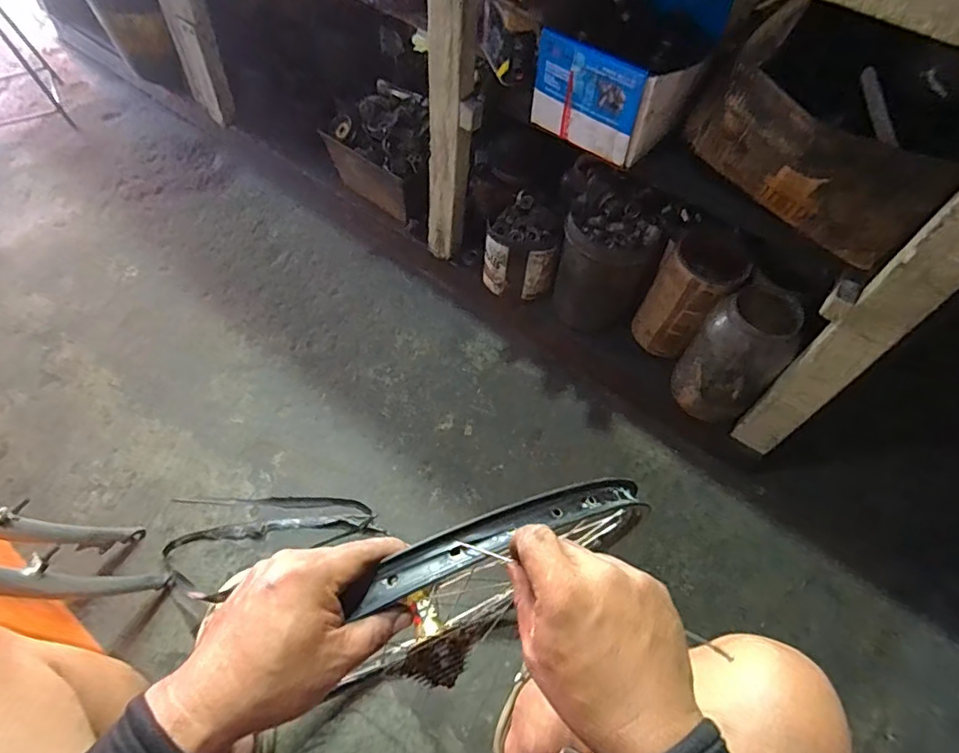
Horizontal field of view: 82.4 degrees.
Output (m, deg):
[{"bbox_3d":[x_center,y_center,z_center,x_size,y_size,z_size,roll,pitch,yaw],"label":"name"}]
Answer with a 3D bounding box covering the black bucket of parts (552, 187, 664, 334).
[{"bbox_3d":[0.238,-0.231,1.034,0.160,0.255,0.167,1,59,-2],"label":"black bucket of parts"}]

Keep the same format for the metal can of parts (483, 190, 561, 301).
[{"bbox_3d":[0.081,-0.252,1.088,0.142,0.171,0.118,4,58,-1],"label":"metal can of parts"}]

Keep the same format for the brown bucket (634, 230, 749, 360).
[{"bbox_3d":[0.379,-0.148,0.998,0.124,0.203,0.138,36,63,17],"label":"brown bucket"}]

